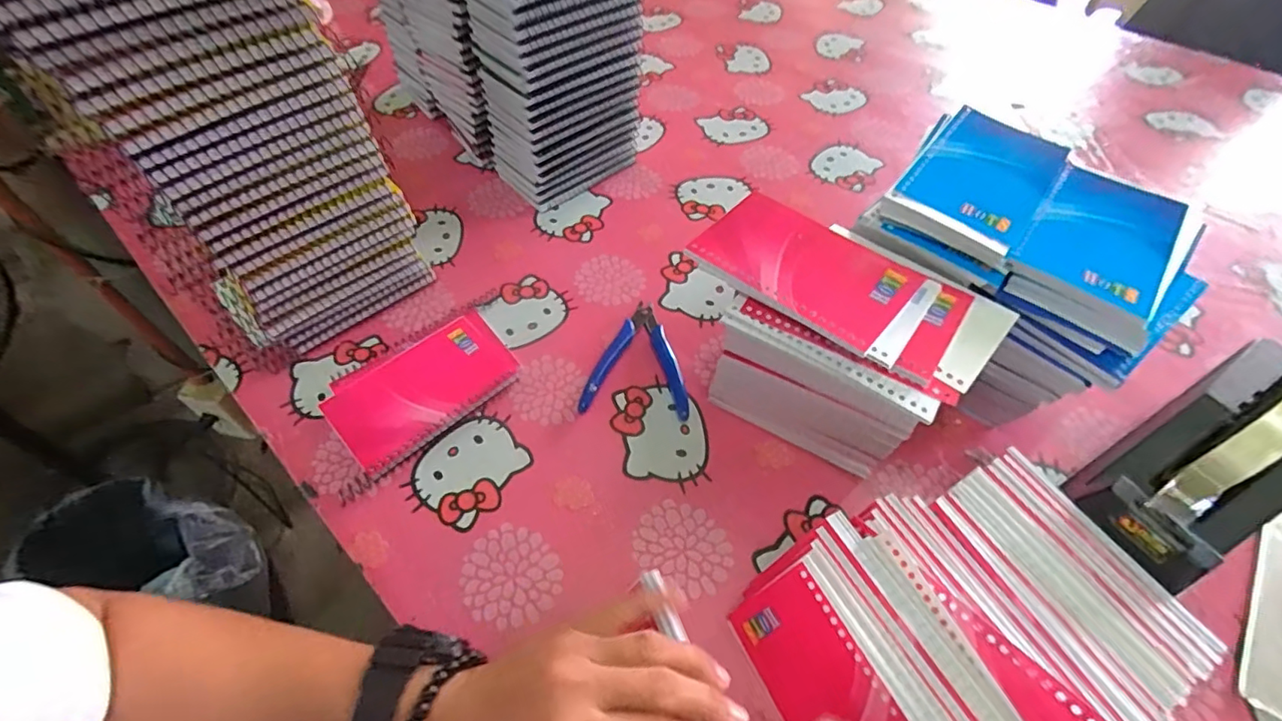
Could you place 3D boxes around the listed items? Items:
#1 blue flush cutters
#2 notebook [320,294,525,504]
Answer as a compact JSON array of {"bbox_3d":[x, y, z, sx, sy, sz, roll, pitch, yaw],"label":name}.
[{"bbox_3d":[-0.001,-0.004,0.465,0.083,0.012,0.108,5,53,4],"label":"blue flush cutters"},{"bbox_3d":[-0.174,0.019,0.447,0.163,0.015,0.096,-37,62,-25],"label":"notebook"}]

